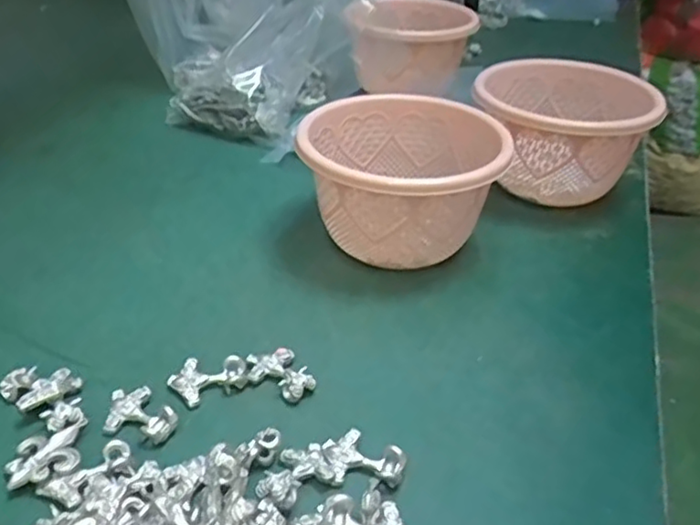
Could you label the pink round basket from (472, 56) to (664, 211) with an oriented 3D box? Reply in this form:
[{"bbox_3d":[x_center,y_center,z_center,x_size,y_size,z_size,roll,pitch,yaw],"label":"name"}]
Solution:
[{"bbox_3d":[0.181,-0.110,0.577,0.142,0.098,0.146,3,35,-2],"label":"pink round basket"}]

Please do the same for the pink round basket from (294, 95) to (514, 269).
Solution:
[{"bbox_3d":[0.035,-0.055,0.481,0.139,0.091,0.134,3,35,-2],"label":"pink round basket"}]

